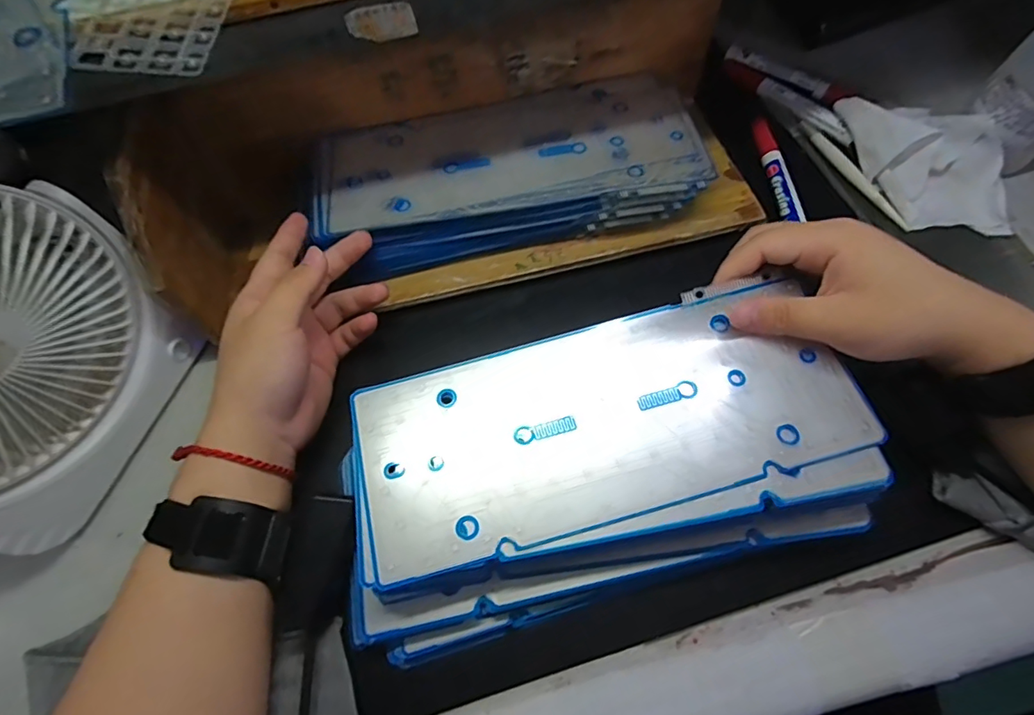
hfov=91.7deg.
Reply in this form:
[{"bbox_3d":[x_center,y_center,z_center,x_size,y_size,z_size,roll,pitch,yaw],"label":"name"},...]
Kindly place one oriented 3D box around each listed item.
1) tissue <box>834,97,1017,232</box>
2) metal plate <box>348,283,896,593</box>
[{"bbox_3d":[0.327,-0.158,0.399,0.080,0.044,0.143,-18,64,-5],"label":"tissue"},{"bbox_3d":[0.050,0.034,0.284,0.275,0.008,0.108,-15,66,-4],"label":"metal plate"}]

